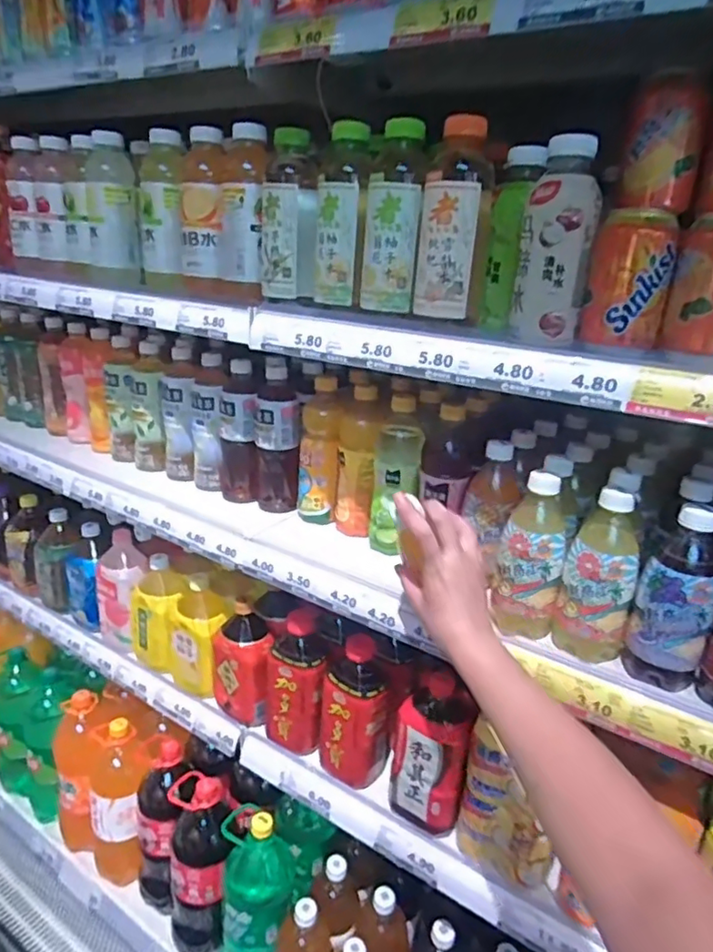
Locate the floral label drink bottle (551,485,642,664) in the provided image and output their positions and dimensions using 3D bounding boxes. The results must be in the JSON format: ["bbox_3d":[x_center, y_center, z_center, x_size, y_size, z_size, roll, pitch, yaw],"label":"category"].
[{"bbox_3d":[0.241,0.098,0.586,0.071,0.167,0.065,13,22,25],"label":"floral label drink bottle"}]

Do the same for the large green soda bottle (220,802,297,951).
[{"bbox_3d":[-0.149,0.643,0.891,0.107,0.315,0.111,4,20,-1],"label":"large green soda bottle"}]

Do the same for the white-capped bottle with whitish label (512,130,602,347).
[{"bbox_3d":[0.178,-0.206,0.526,0.062,0.162,0.060,4,20,1],"label":"white-capped bottle with whitish label"}]

